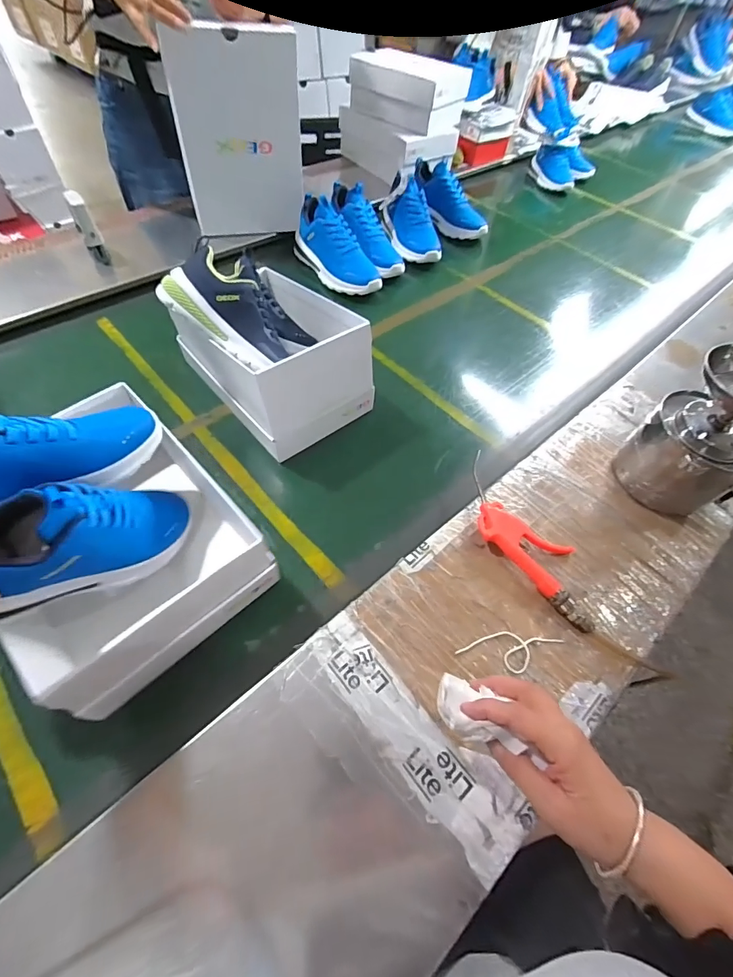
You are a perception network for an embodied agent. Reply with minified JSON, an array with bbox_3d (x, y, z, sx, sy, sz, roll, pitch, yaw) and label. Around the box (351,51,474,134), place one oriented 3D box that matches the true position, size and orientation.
[{"bbox_3d":[0.109,-1.055,1.089,0.260,0.109,0.186,34,61,18],"label":"box"}]

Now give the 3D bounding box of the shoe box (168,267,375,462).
[{"bbox_3d":[-0.147,-0.205,0.641,0.212,0.165,0.274,-38,66,-25],"label":"shoe box"}]

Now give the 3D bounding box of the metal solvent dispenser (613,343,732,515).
[{"bbox_3d":[0.446,-0.063,0.544,0.119,0.210,0.139,-32,63,-22],"label":"metal solvent dispenser"}]

